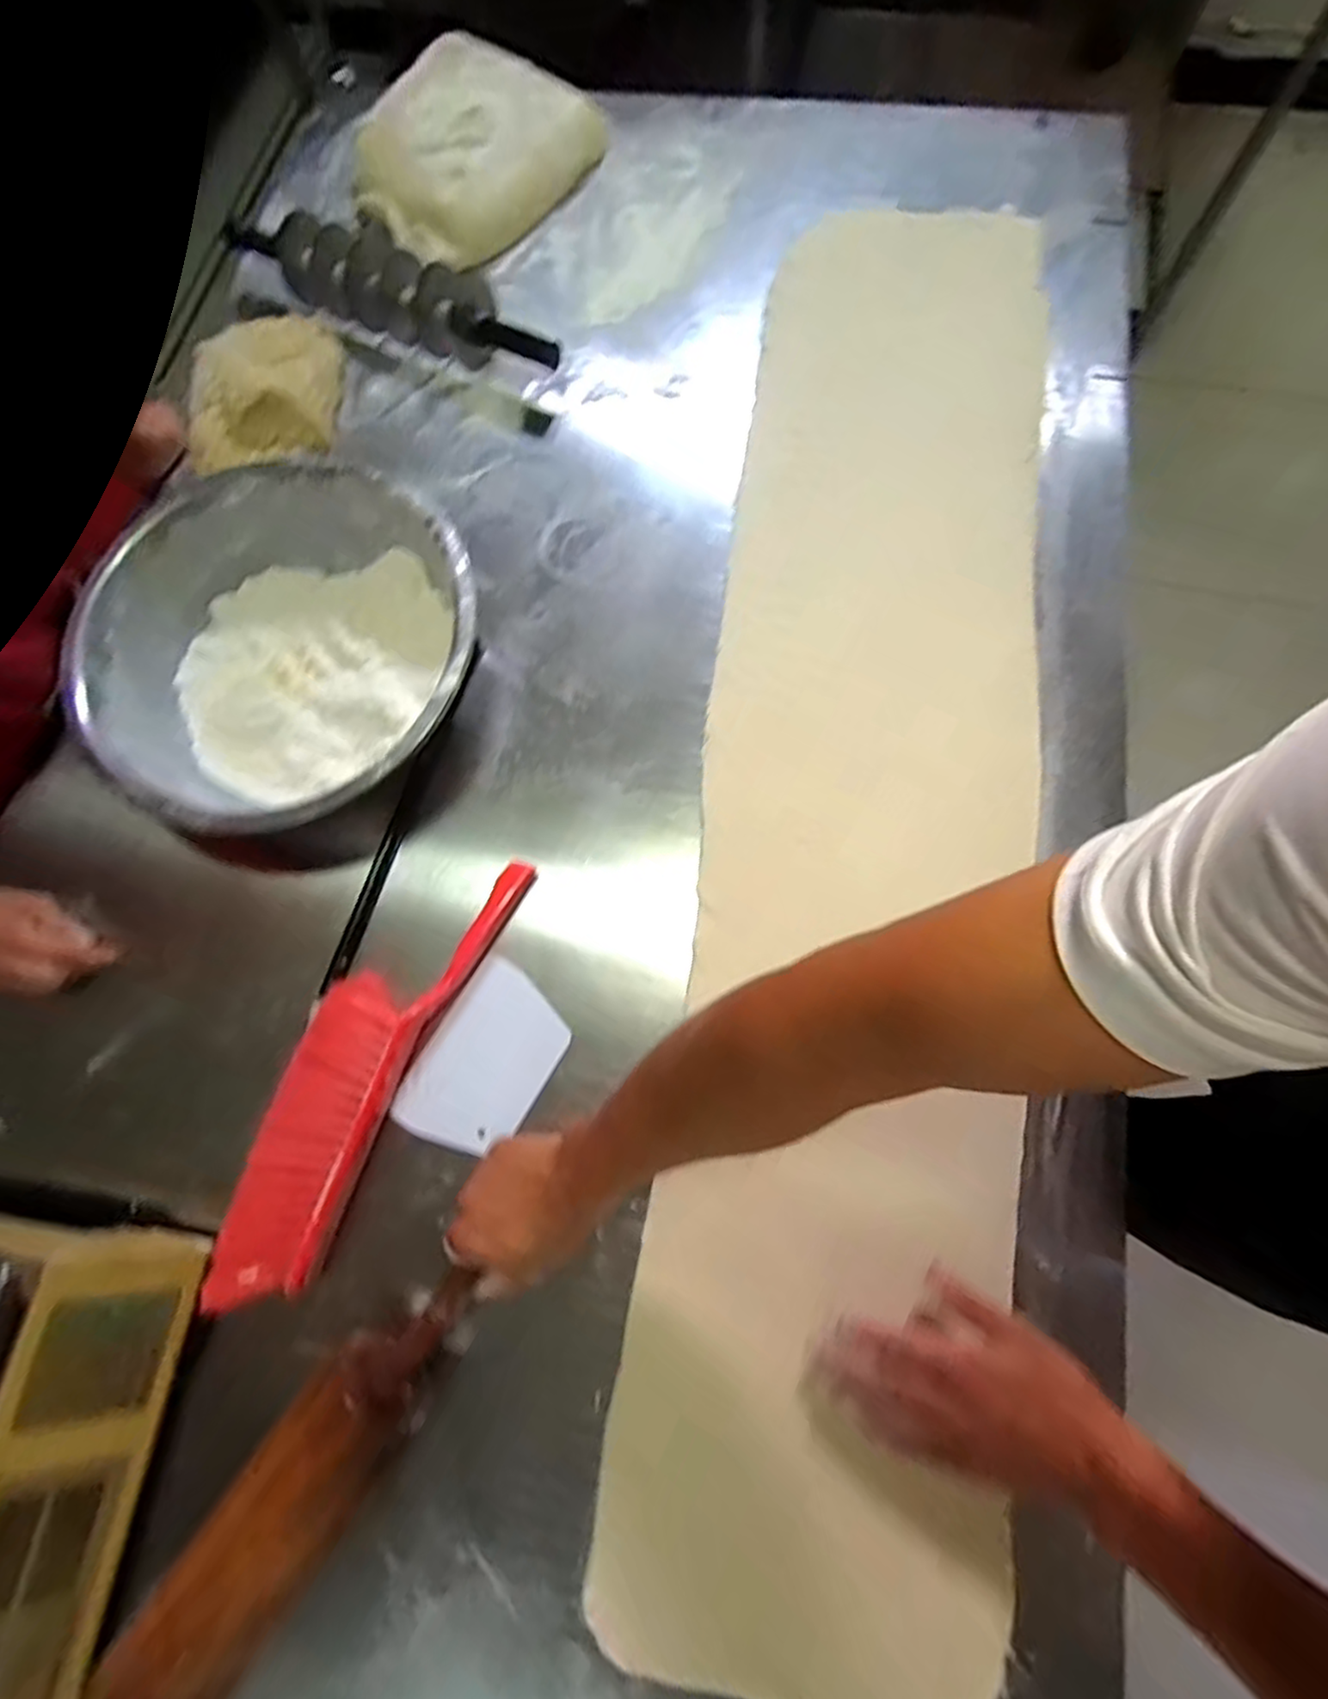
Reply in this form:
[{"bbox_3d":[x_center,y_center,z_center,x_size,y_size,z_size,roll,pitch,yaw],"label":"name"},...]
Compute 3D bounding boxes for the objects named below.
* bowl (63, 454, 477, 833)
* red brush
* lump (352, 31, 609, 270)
[{"bbox_3d":[-0.332,-0.170,0.613,0.334,0.107,0.330,-1,75,3],"label":"bowl"},{"bbox_3d":[-0.242,0.166,0.546,0.098,0.045,0.392,24,77,9],"label":"red brush"},{"bbox_3d":[-0.232,-0.848,0.813,0.231,0.041,0.269,35,86,-3],"label":"lump"}]

